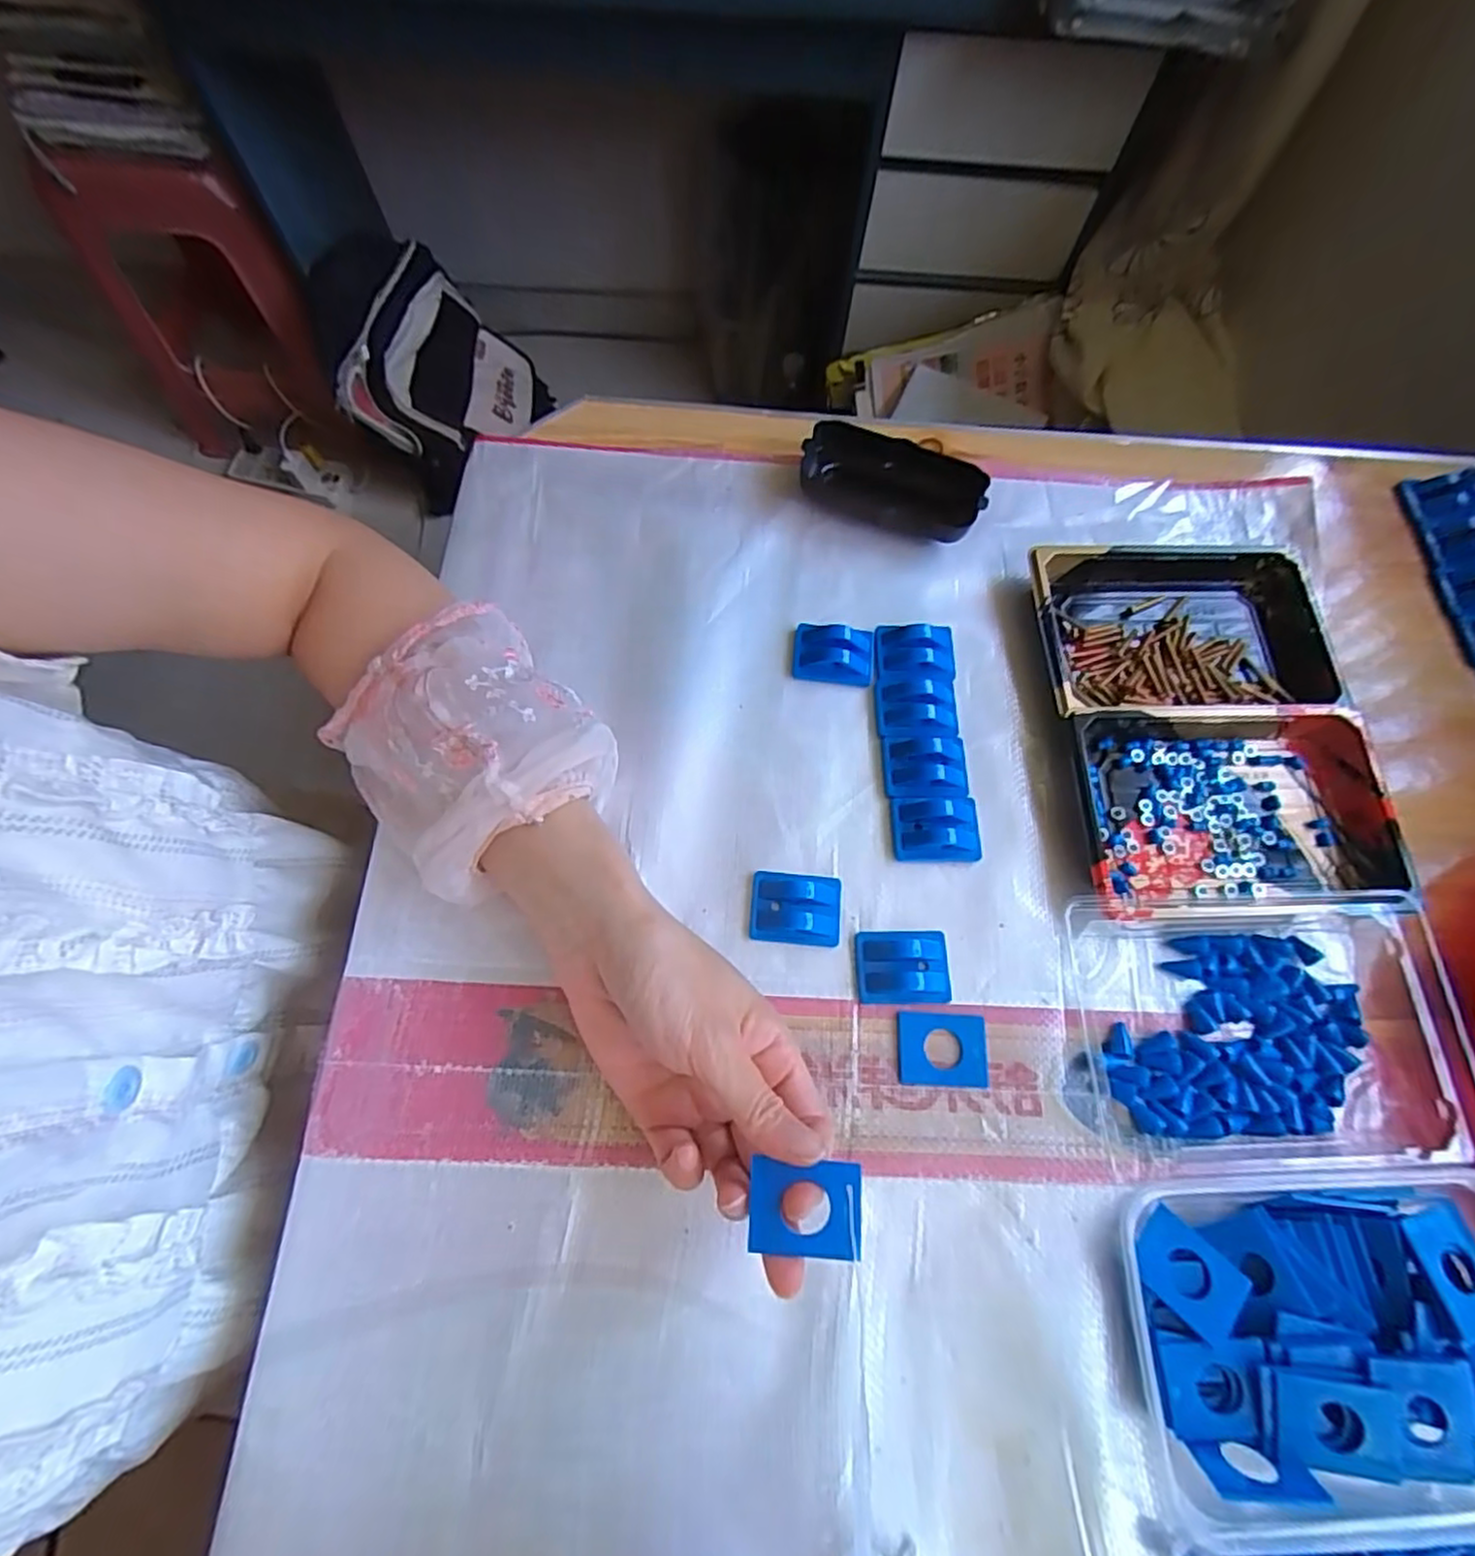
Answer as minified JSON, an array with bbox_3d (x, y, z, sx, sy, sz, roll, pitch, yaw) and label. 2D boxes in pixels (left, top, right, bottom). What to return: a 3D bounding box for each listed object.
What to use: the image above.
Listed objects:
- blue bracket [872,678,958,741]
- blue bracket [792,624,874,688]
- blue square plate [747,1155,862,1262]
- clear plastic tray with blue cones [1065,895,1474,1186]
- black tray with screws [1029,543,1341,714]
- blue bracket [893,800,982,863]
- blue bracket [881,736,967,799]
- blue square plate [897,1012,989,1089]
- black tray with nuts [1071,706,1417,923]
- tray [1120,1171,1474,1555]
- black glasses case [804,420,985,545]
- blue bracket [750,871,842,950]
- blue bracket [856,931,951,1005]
[{"bbox_3d":[0.100,-0.038,0.384,0.045,0.015,0.037,-3,70,-4],"label":"blue bracket"},{"bbox_3d":[0.054,-0.071,0.388,0.044,0.013,0.033,6,69,-1],"label":"blue bracket"},{"bbox_3d":[0.025,0.158,0.255,0.040,0.004,0.031,1,74,4],"label":"blue square plate"},{"bbox_3d":[0.255,0.116,0.323,0.177,0.026,0.123,0,70,-3],"label":"clear plastic tray with blue cones"},{"bbox_3d":[0.253,-0.083,0.398,0.161,0.022,0.103,0,70,-3],"label":"black tray with screws"},{"bbox_3d":[0.105,0.026,0.360,0.045,0.017,0.033,2,70,-2],"label":"blue bracket"},{"bbox_3d":[0.102,-0.005,0.373,0.044,0.015,0.036,1,70,-3],"label":"blue bracket"},{"bbox_3d":[0.096,0.127,0.328,0.041,0.004,0.032,3,69,-2],"label":"blue square plate"},{"bbox_3d":[0.256,0.015,0.358,0.162,0.029,0.106,0,70,-3],"label":"black tray with nuts"},{"bbox_3d":[0.241,0.222,0.276,0.154,0.034,0.109,-4,70,-4],"label":"tray"},{"bbox_3d":[0.093,-0.179,0.423,0.107,0.023,0.049,21,70,5],"label":"black glasses case"},{"bbox_3d":[0.029,0.063,0.342,0.044,0.017,0.034,5,69,-1],"label":"blue bracket"},{"bbox_3d":[0.081,0.091,0.337,0.044,0.011,0.034,1,70,-2],"label":"blue bracket"}]

